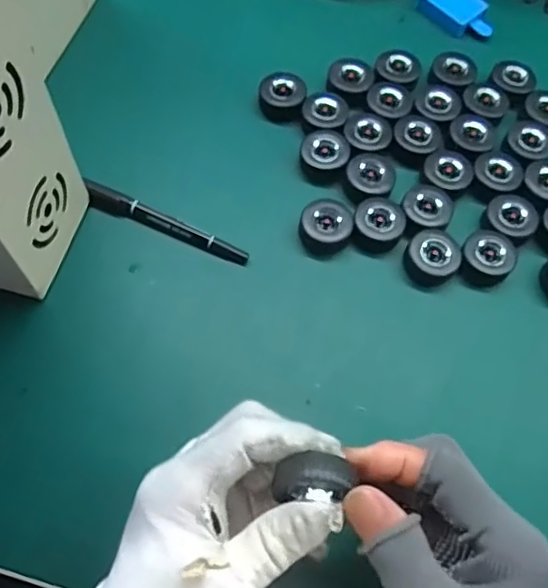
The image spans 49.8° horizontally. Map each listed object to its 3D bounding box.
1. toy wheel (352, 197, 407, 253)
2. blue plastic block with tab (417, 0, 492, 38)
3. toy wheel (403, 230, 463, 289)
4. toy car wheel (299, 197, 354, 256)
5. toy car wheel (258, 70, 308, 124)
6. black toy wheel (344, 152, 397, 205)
[{"bbox_3d":[0.078,-0.053,0.436,0.035,0.021,0.039,18,67,6],"label":"toy wheel"},{"bbox_3d":[0.167,-0.257,0.533,0.069,0.014,0.043,41,71,15],"label":"blue plastic block with tab"},{"bbox_3d":[0.115,-0.026,0.424,0.037,0.018,0.036,1,66,-2],"label":"toy wheel"},{"bbox_3d":[0.038,-0.049,0.433,0.037,0.021,0.037,1,66,-2],"label":"toy car wheel"},{"bbox_3d":[0.007,-0.162,0.481,0.037,0.015,0.042,10,66,2],"label":"toy car wheel"},{"bbox_3d":[0.074,-0.088,0.450,0.038,0.016,0.038,-10,67,-7],"label":"black toy wheel"}]

